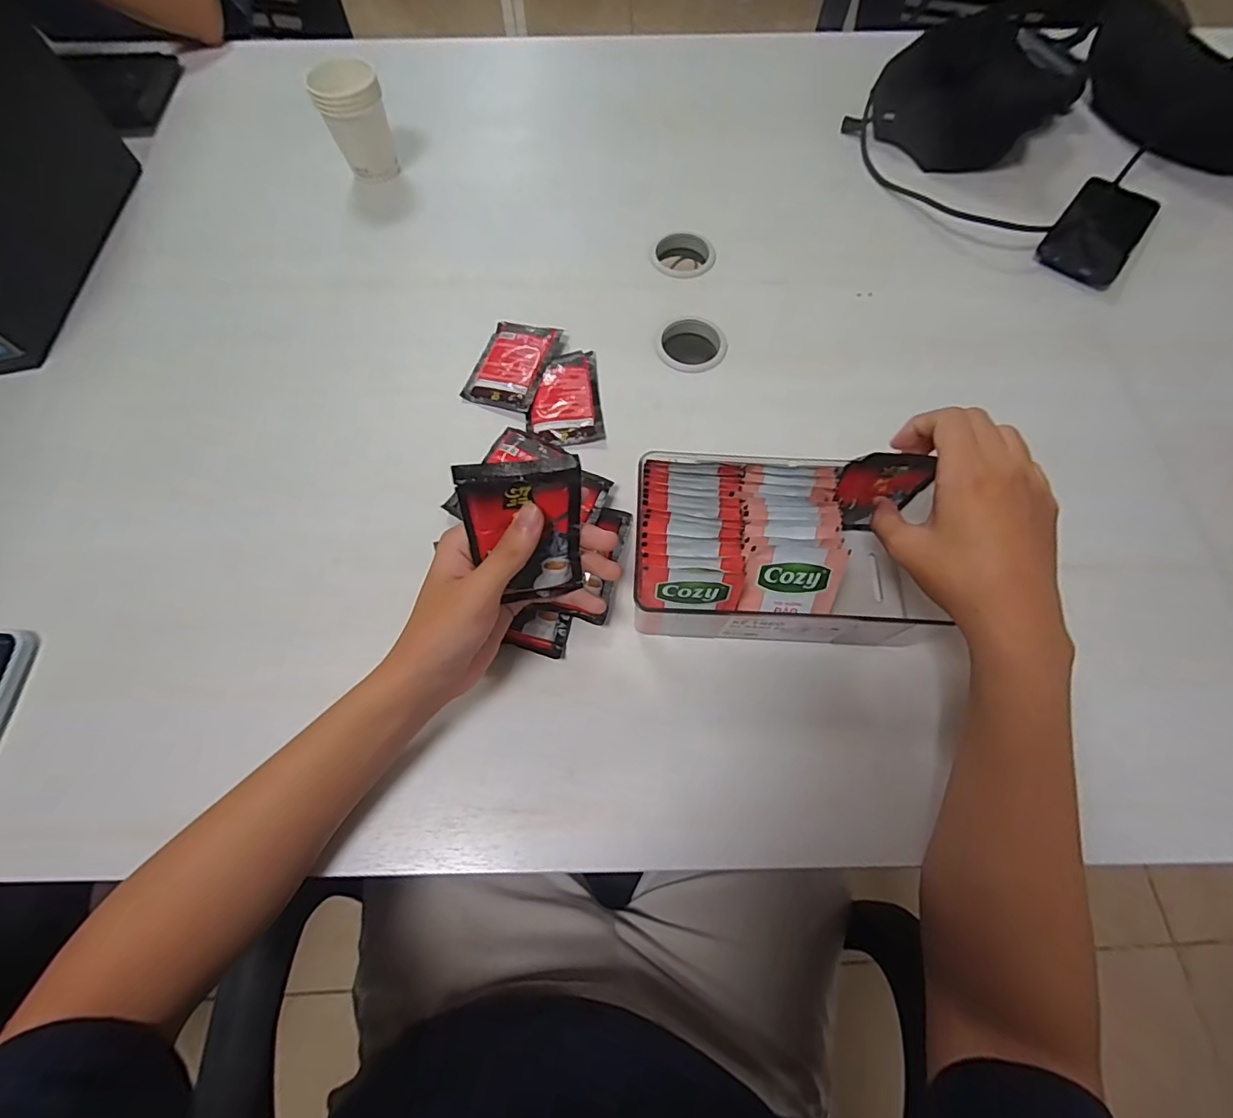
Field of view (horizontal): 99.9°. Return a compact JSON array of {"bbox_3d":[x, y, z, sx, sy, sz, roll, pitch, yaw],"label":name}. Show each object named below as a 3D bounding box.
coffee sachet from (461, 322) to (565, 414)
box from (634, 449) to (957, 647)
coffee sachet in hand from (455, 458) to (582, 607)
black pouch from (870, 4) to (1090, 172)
[{"bbox_3d":[-0.096,-0.181,0.476,0.065,0.010,0.092,17,71,7],"label":"coffee sachet"},{"bbox_3d":[0.109,-0.005,0.367,0.188,0.065,0.116,5,70,3],"label":"box"},{"bbox_3d":[-0.053,-0.015,0.307,0.065,0.094,0.009,-7,41,-11],"label":"coffee sachet in hand"},{"bbox_3d":[0.411,-0.532,0.579,0.226,0.059,0.142,-29,72,-9],"label":"black pouch"}]

